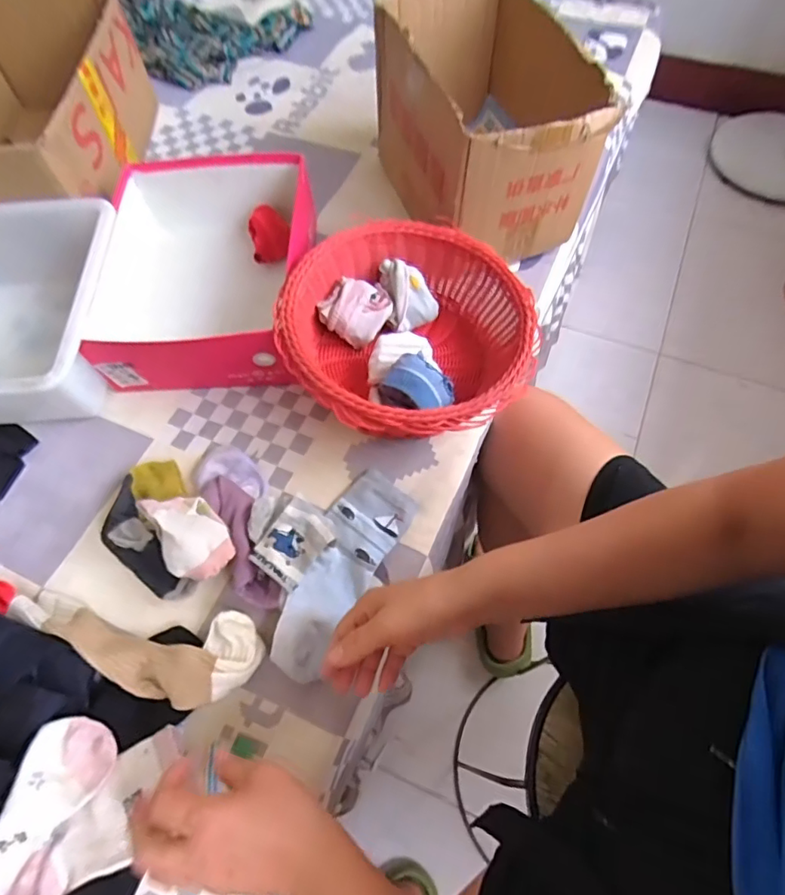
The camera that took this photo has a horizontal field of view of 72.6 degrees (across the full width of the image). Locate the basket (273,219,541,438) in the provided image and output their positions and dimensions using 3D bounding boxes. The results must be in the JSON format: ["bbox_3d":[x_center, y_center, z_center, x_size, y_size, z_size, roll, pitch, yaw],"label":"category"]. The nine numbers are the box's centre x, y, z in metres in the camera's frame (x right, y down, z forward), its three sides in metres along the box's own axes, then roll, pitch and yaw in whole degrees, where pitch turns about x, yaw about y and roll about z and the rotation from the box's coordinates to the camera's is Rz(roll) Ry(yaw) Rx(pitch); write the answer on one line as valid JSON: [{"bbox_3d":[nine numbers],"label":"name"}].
[{"bbox_3d":[0.018,-0.124,0.616,0.263,0.109,0.272,-1,62,1],"label":"basket"}]

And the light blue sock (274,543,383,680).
[{"bbox_3d":[-0.070,0.158,0.517,0.061,0.034,0.123,21,48,12],"label":"light blue sock"}]

